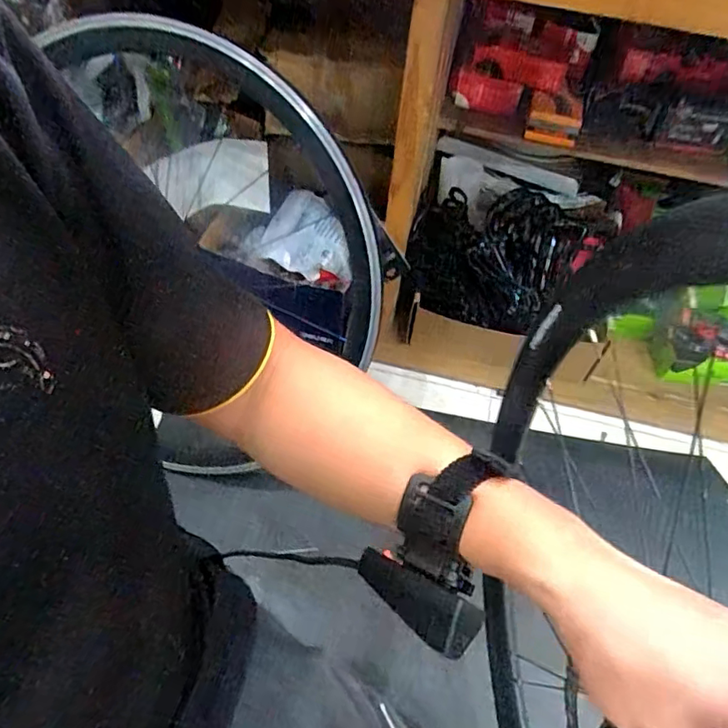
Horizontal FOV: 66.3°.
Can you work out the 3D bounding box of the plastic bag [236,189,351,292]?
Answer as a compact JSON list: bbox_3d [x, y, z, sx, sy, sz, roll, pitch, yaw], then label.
[{"bbox_3d":[-0.092,-0.193,0.842,0.143,0.069,0.162,4,54,-2],"label":"plastic bag"}]

